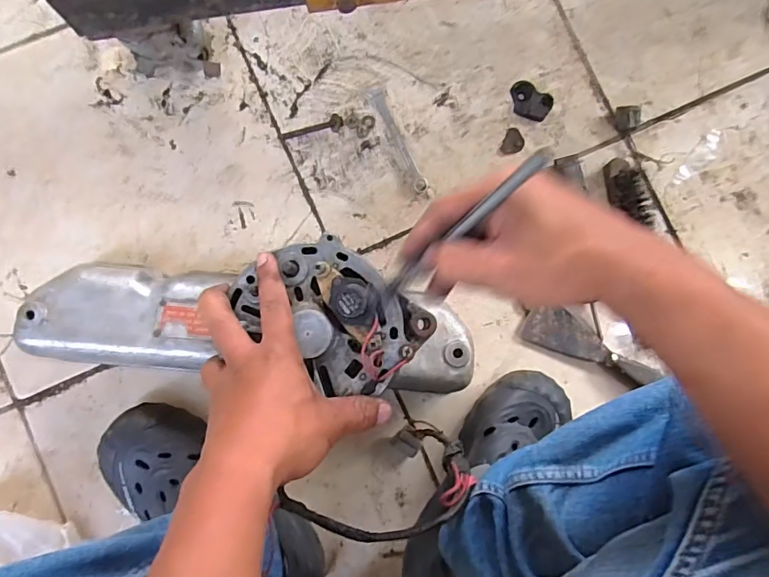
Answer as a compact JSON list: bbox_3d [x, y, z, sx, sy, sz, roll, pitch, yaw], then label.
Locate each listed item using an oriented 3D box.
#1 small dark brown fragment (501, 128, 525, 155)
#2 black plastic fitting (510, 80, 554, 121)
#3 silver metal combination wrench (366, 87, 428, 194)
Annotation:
[{"bbox_3d":[0.166,-0.187,0.637,0.025,0.005,0.036,26,84,-2],"label":"small dark brown fragment"},{"bbox_3d":[0.187,-0.239,0.638,0.055,0.013,0.038,29,84,-2],"label":"black plastic fitting"},{"bbox_3d":[0.017,-0.185,0.625,0.020,0.004,0.142,-26,88,-6],"label":"silver metal combination wrench"}]

